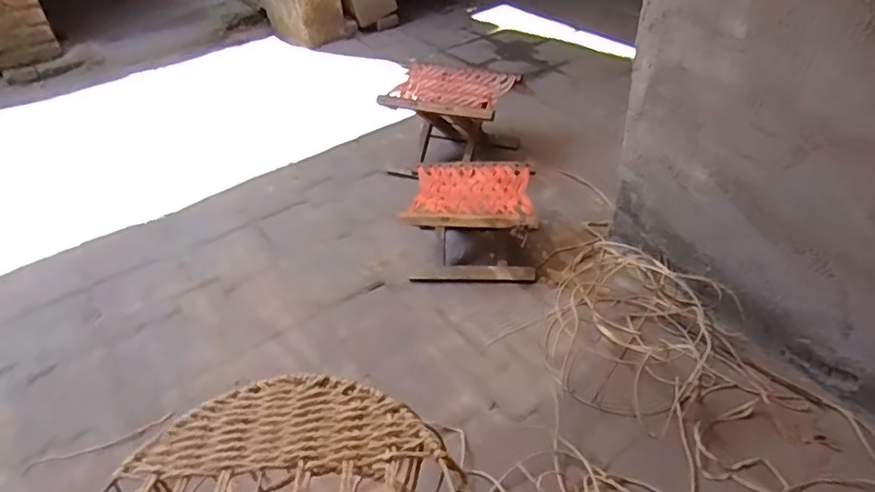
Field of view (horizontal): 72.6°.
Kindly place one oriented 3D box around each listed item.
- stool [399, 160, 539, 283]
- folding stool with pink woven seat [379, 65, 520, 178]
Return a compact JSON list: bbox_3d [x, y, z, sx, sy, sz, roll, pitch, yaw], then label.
[{"bbox_3d":[0.089,-0.053,1.372,0.280,0.190,0.233,6,41,12],"label":"stool"},{"bbox_3d":[0.048,-0.345,1.690,0.304,0.246,0.289,14,43,20],"label":"folding stool with pink woven seat"}]

